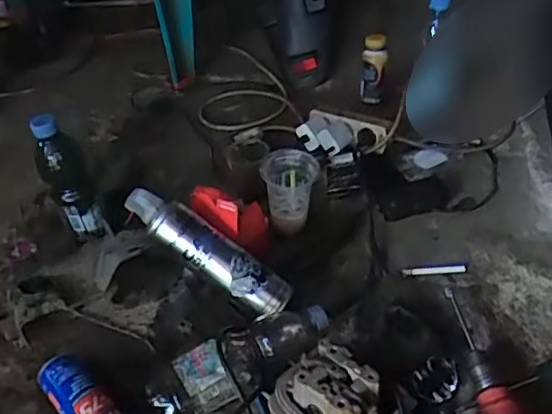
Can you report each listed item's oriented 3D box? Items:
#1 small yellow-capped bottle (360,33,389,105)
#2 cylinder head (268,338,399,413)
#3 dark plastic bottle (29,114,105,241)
[{"bbox_3d":[0.191,-0.270,1.130,0.045,0.148,0.035,5,38,10],"label":"small yellow-capped bottle"},{"bbox_3d":[0.061,0.229,0.632,0.133,0.106,0.094,28,47,34],"label":"cylinder head"},{"bbox_3d":[-0.294,-0.035,0.835,0.068,0.209,0.072,-22,41,-23],"label":"dark plastic bottle"}]

